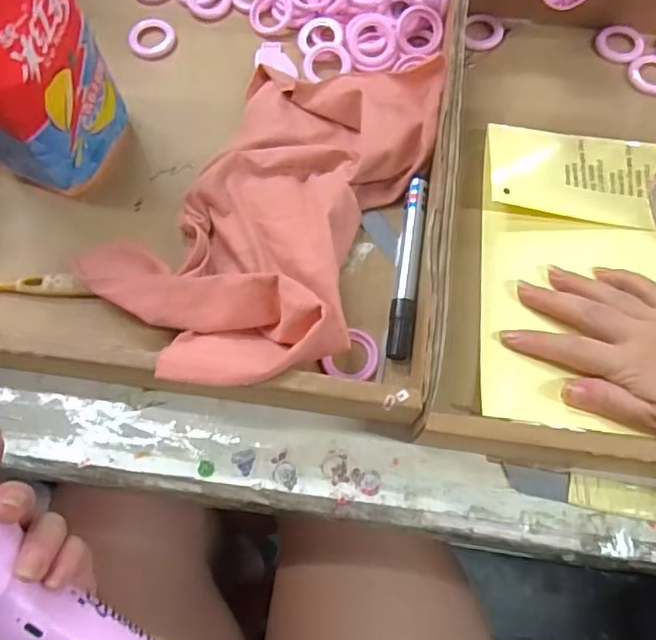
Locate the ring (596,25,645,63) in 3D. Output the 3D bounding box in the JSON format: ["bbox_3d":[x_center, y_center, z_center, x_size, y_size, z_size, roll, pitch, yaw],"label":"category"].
[{"bbox_3d":[0.237,-0.224,0.483,0.037,0.005,0.033,32,75,11],"label":"ring"}]

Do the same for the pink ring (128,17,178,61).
[{"bbox_3d":[-0.143,-0.230,0.486,0.037,0.006,0.039,0,71,1],"label":"pink ring"}]

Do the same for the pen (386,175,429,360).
[{"bbox_3d":[0.054,-0.038,0.405,0.016,0.012,0.134,7,71,4],"label":"pen"}]

